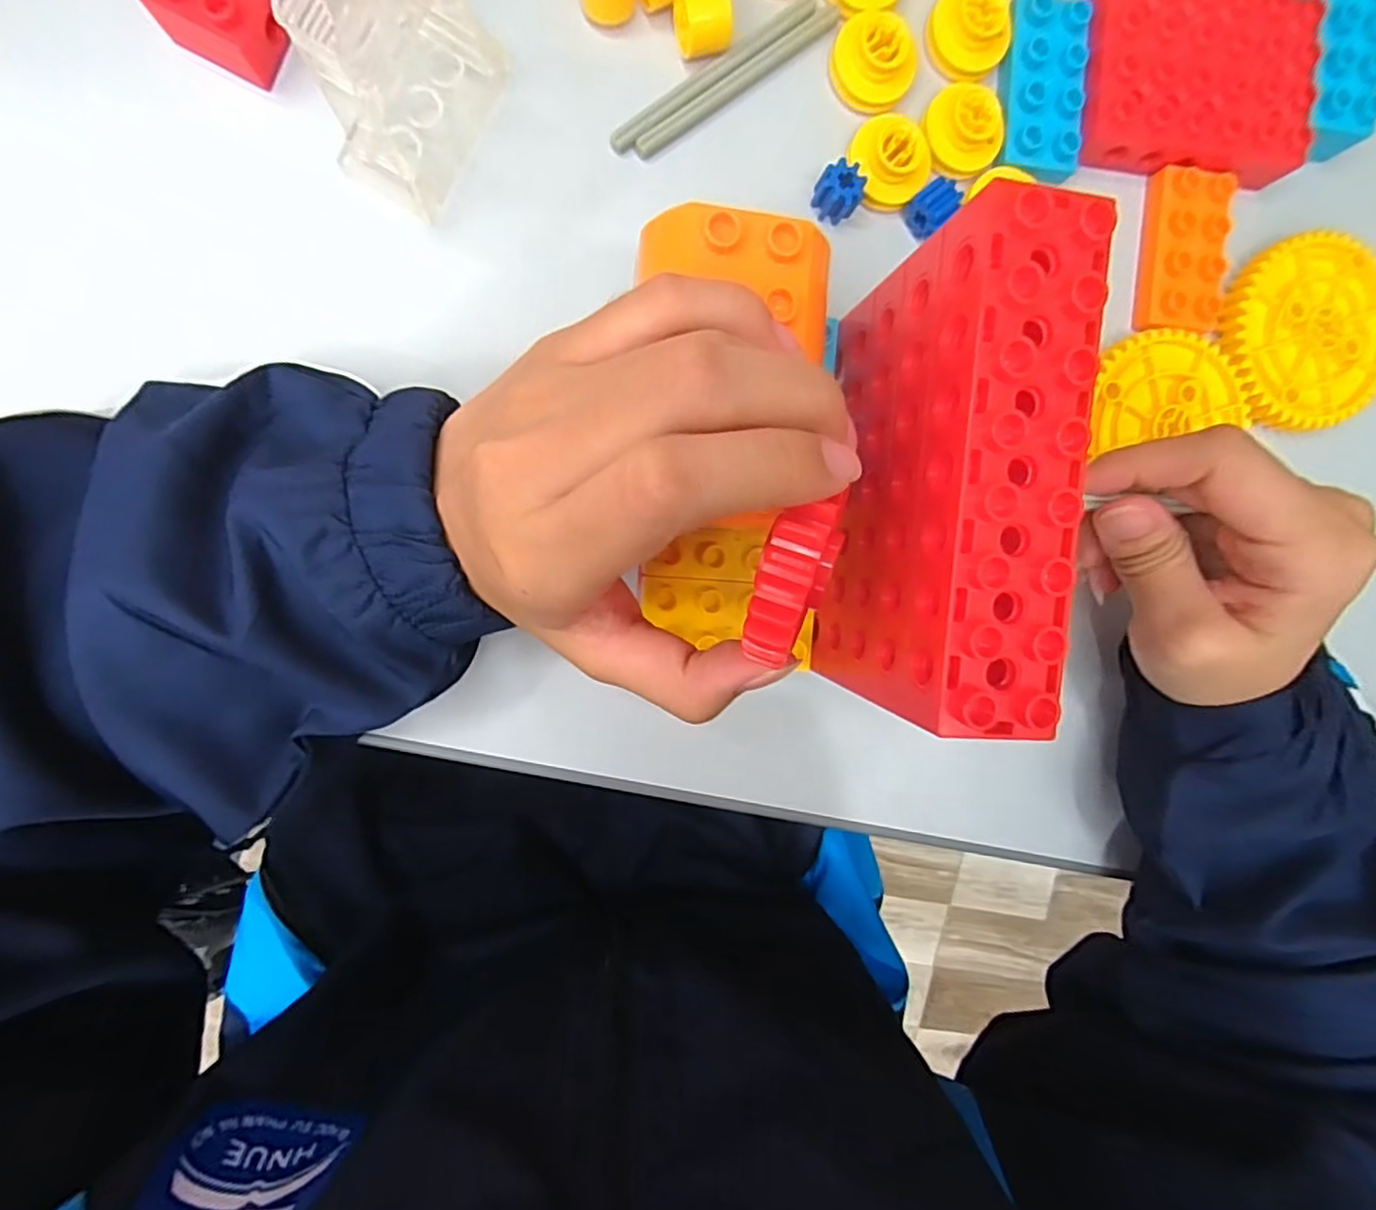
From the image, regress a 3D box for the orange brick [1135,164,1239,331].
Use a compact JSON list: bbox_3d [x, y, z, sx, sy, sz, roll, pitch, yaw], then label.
[{"bbox_3d":[0.207,-0.147,0.264,0.034,0.011,0.063,-2,95,-9],"label":"orange brick"}]

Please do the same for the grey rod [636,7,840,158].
[{"bbox_3d":[0.019,-0.195,0.235,0.091,0.005,0.007,-38,99,-5],"label":"grey rod"}]

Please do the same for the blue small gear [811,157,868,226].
[{"bbox_3d":[0.057,-0.157,0.242,0.017,0.016,0.016,-1,94,-9],"label":"blue small gear"}]

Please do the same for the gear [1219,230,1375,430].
[{"bbox_3d":[0.267,-0.117,0.272,0.076,0.008,0.076,-3,95,-9],"label":"gear"}]

